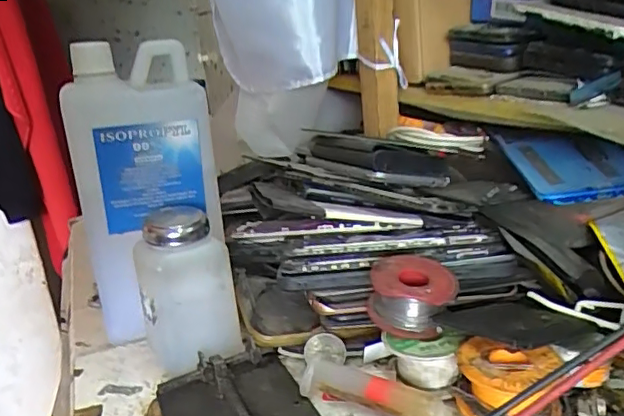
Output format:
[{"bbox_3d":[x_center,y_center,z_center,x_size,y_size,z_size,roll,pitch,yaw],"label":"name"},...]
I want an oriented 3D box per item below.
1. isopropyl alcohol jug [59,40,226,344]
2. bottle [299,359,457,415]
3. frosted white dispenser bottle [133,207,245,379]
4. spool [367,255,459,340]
[{"bbox_3d":[-0.116,-0.007,0.405,0.099,0.205,0.062,-15,21,-25],"label":"isopropyl alcohol jug"},{"bbox_3d":[0.035,0.104,0.315,0.090,0.018,0.014,5,21,28],"label":"bottle"},{"bbox_3d":[-0.082,0.055,0.374,0.062,0.096,0.062,-12,20,-20],"label":"frosted white dispenser bottle"},{"bbox_3d":[0.064,0.053,0.353,0.054,0.029,0.054,-5,19,2],"label":"spool"}]

